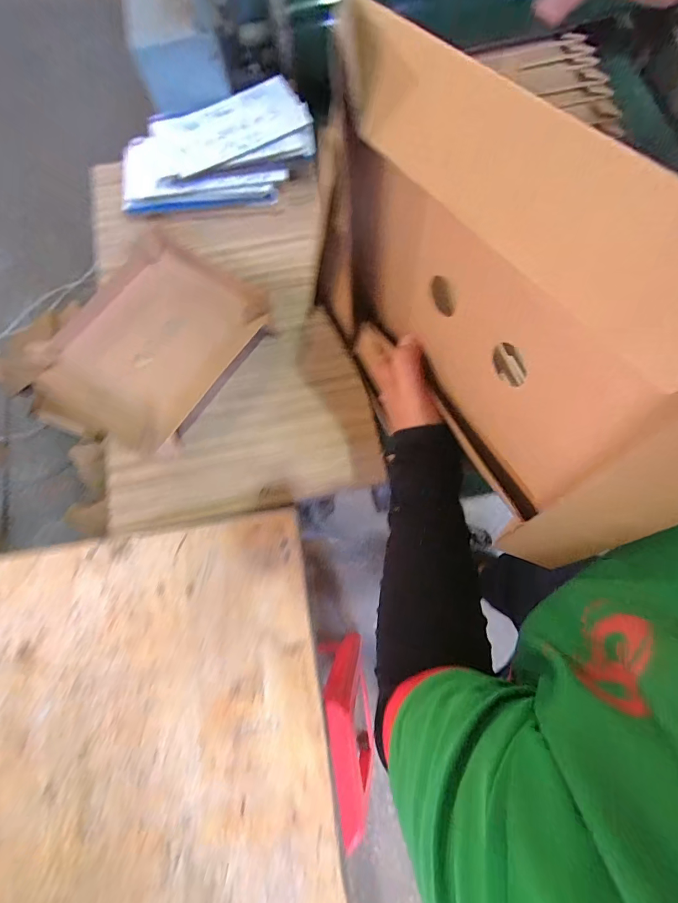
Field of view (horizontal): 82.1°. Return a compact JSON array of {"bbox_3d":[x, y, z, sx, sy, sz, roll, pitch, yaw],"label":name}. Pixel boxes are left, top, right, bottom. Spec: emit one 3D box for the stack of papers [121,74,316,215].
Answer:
[{"bbox_3d":[-0.212,-0.511,0.676,0.340,0.077,0.177,-12,75,-2],"label":"stack of papers"}]

